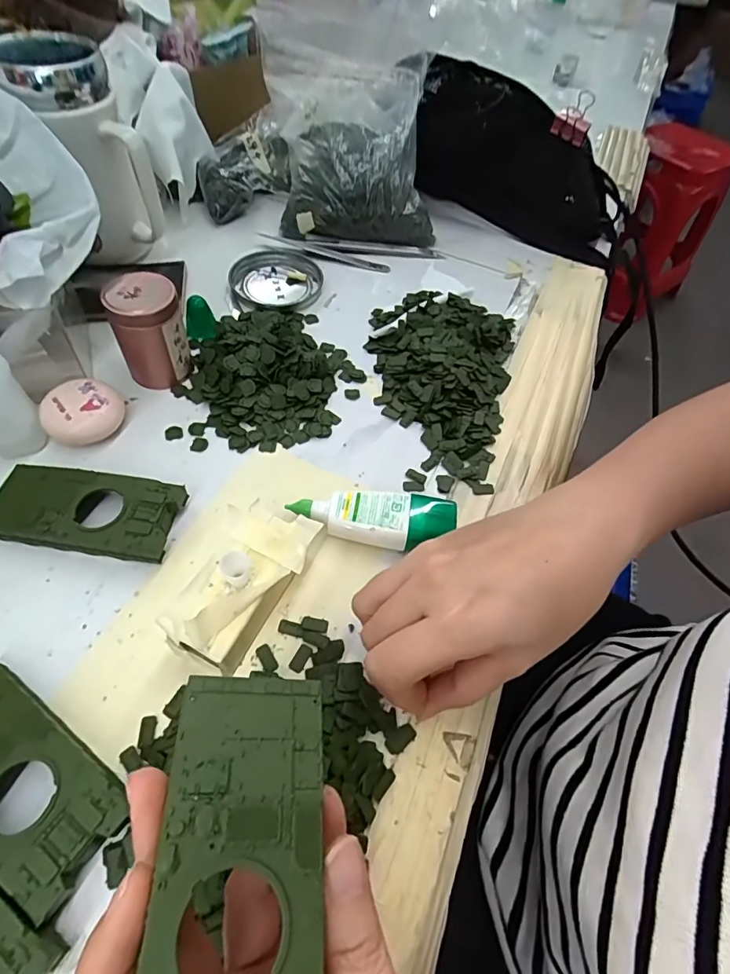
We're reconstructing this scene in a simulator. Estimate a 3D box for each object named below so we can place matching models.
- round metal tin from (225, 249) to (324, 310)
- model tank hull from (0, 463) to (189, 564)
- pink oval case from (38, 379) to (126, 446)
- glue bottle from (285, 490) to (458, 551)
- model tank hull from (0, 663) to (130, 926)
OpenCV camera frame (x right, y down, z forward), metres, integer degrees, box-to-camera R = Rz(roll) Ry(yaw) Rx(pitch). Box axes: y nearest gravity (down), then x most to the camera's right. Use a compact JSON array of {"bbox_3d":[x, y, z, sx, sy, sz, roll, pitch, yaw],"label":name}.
[{"bbox_3d":[-0.078,-0.179,0.433,0.076,0.016,0.081,2,56,-4],"label":"round metal tin"},{"bbox_3d":[-0.162,0.014,0.284,0.105,0.022,0.048,10,56,1],"label":"model tank hull"},{"bbox_3d":[-0.183,-0.048,0.322,0.047,0.026,0.040,-24,62,-20],"label":"pink oval case"},{"bbox_3d":[0.004,0.019,0.294,0.095,0.026,0.030,7,56,0],"label":"glue bottle"},{"bbox_3d":[-0.150,0.123,0.212,0.104,0.020,0.046,32,59,15],"label":"model tank hull"}]

